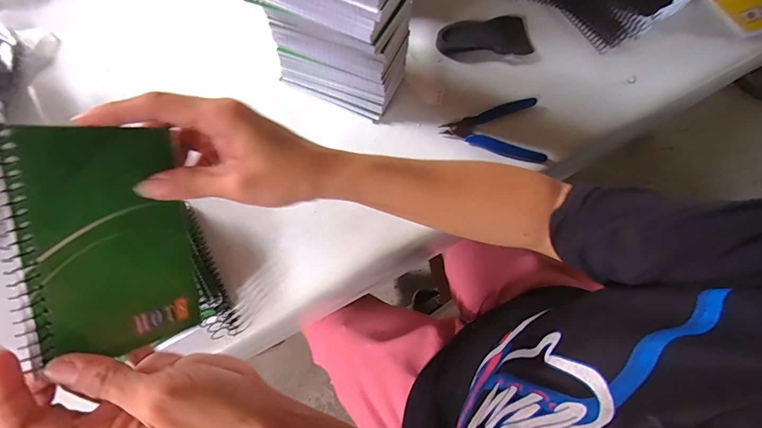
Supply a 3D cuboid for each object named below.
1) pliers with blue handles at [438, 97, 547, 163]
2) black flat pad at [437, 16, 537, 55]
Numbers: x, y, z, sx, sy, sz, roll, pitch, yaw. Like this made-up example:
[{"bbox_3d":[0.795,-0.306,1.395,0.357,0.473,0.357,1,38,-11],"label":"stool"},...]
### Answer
[{"bbox_3d":[0.128,-0.095,0.435,0.116,0.010,0.081,-4,71,-3],"label":"pliers with blue handles"},{"bbox_3d":[0.133,-0.231,0.476,0.123,0.015,0.060,-1,71,-2],"label":"black flat pad"}]

